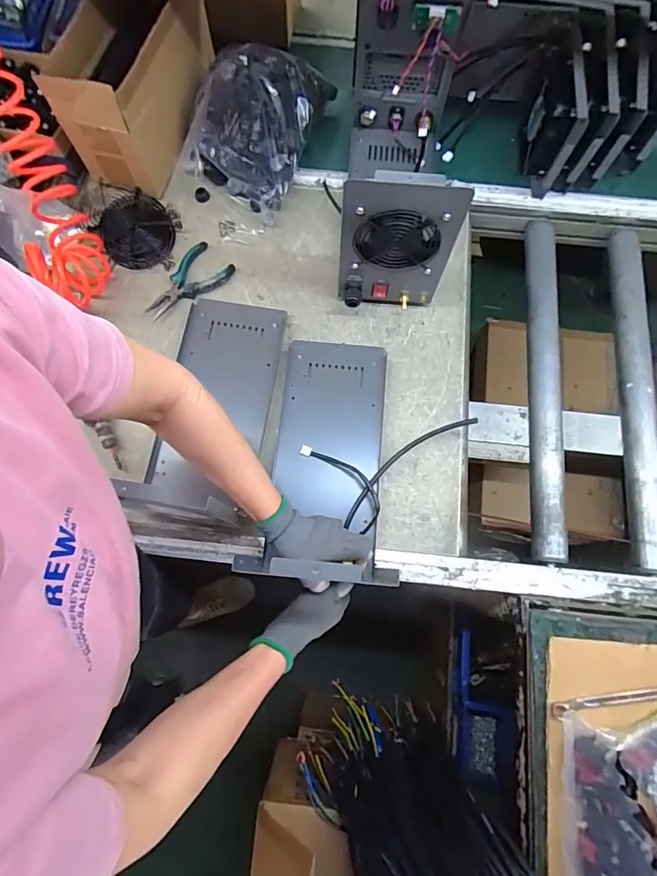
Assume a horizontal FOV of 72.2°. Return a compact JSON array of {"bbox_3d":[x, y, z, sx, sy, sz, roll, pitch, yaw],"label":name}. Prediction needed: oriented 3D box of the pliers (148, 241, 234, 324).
[{"bbox_3d":[-0.226,-0.251,0.737,0.075,0.017,0.155,39,78,10],"label":"pliers"}]

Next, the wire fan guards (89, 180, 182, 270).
[{"bbox_3d":[-0.327,-0.360,0.755,0.145,0.022,0.152,7,75,2],"label":"wire fan guards"}]

